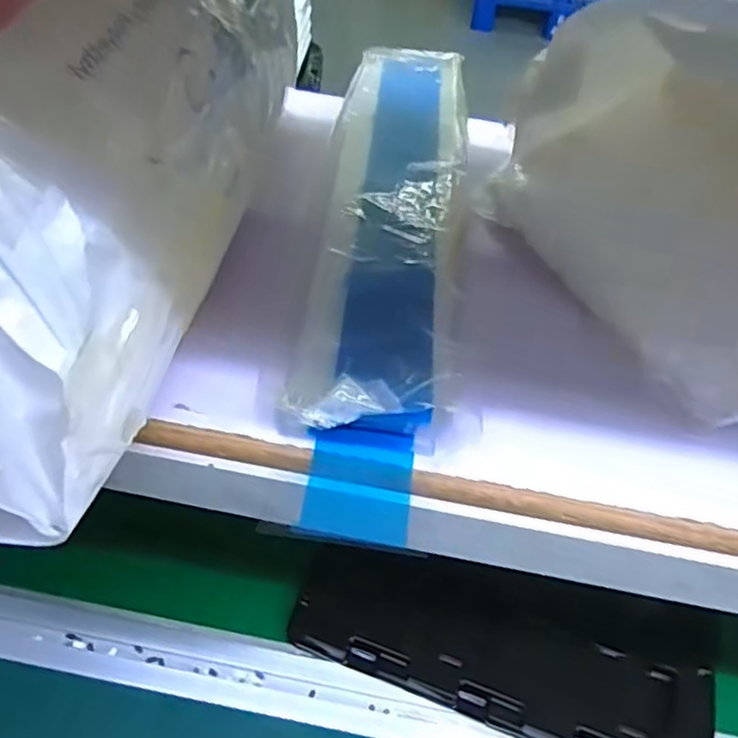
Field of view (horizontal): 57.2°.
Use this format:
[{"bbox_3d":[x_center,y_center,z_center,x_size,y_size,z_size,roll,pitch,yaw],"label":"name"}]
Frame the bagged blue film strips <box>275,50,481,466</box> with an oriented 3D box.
[{"bbox_3d":[0.014,-0.094,0.377,0.078,0.023,0.323,6,49,-1],"label":"bagged blue film strips"}]

